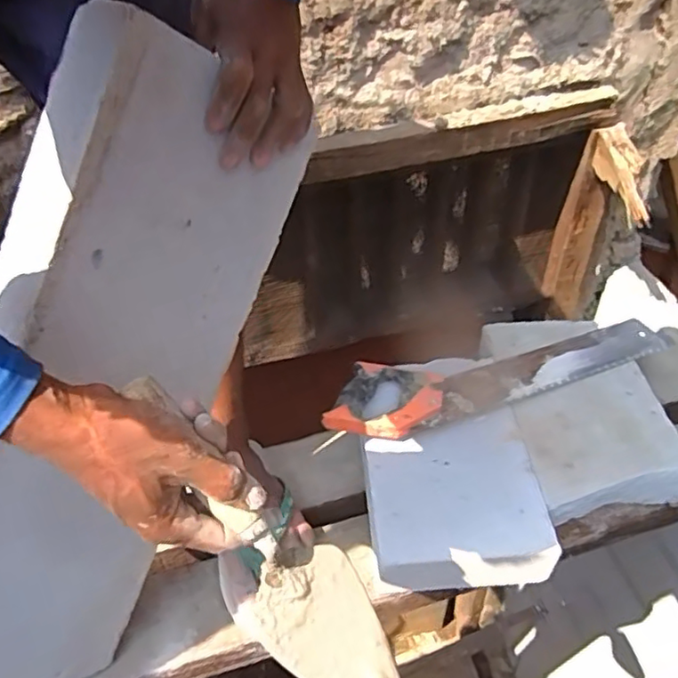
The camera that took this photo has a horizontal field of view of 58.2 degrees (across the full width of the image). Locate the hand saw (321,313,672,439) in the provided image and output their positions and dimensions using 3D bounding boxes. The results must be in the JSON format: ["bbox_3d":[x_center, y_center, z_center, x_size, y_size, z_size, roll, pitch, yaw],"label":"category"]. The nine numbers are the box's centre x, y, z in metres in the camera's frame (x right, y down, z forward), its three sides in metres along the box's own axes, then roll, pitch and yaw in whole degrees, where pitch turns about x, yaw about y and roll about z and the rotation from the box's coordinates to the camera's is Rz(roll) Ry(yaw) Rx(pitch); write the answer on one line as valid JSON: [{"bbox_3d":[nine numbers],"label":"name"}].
[{"bbox_3d":[0.219,0.036,0.839,0.515,0.046,0.129,-17,43,-15],"label":"hand saw"}]

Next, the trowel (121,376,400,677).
[{"bbox_3d":[-0.052,0.142,0.423,0.075,0.047,0.284,-39,94,-34],"label":"trowel"}]

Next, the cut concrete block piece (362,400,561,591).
[{"bbox_3d":[0.134,0.193,0.734,0.208,0.066,0.195,-8,41,-5],"label":"cut concrete block piece"}]

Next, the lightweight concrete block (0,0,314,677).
[{"bbox_3d":[-0.213,0.051,0.522,0.087,0.582,0.215,30,13,32],"label":"lightweight concrete block"}]

